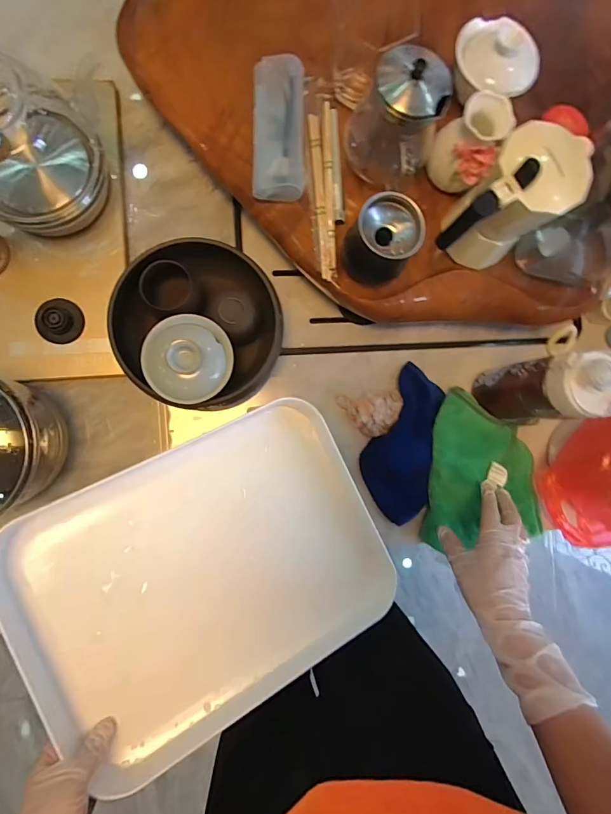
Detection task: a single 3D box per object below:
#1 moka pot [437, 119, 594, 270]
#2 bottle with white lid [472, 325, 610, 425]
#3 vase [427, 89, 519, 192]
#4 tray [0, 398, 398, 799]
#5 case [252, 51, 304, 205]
[{"bbox_3d":[0.197,-0.198,0.413,0.081,0.148,0.123,44,84,-4],"label":"moka pot"},{"bbox_3d":[0.271,-0.028,0.459,0.062,0.172,0.090,-1,89,-7],"label":"bottle with white lid"},{"bbox_3d":[0.171,-0.280,0.432,0.062,0.073,0.058,0,89,-7],"label":"vase"},{"bbox_3d":[-0.090,0.167,0.407,0.328,0.052,0.263,-25,87,-16],"label":"tray"},{"bbox_3d":[-0.028,-0.300,0.441,0.055,0.026,0.142,0,88,-7],"label":"case"}]

